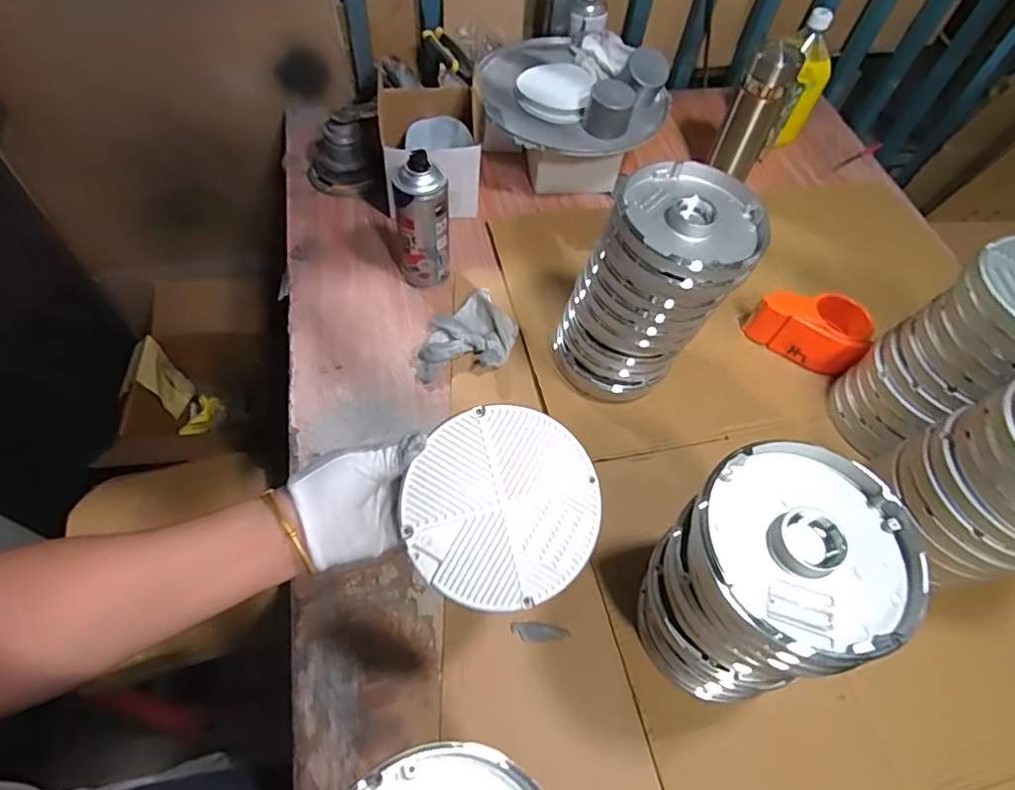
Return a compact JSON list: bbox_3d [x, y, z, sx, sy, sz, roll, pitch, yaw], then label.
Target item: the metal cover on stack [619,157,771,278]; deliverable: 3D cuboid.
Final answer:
[{"bbox_3d":[0.179,-0.166,0.520,0.130,0.020,0.139,-26,64,-19],"label":"metal cover on stack"}]

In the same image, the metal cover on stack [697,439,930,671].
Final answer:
[{"bbox_3d":[0.198,0.093,0.364,0.137,0.019,0.133,-28,65,-17],"label":"metal cover on stack"}]

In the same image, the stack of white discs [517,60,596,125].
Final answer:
[{"bbox_3d":[0.069,-0.437,0.798,0.101,0.018,0.132,14,59,4],"label":"stack of white discs"}]

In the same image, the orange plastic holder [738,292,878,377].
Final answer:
[{"bbox_3d":[0.386,-0.094,0.719,0.130,0.055,0.094,30,63,15],"label":"orange plastic holder"}]

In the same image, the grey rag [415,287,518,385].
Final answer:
[{"bbox_3d":[-0.055,-0.063,0.693,0.135,0.031,0.099,-30,65,-17],"label":"grey rag"}]

